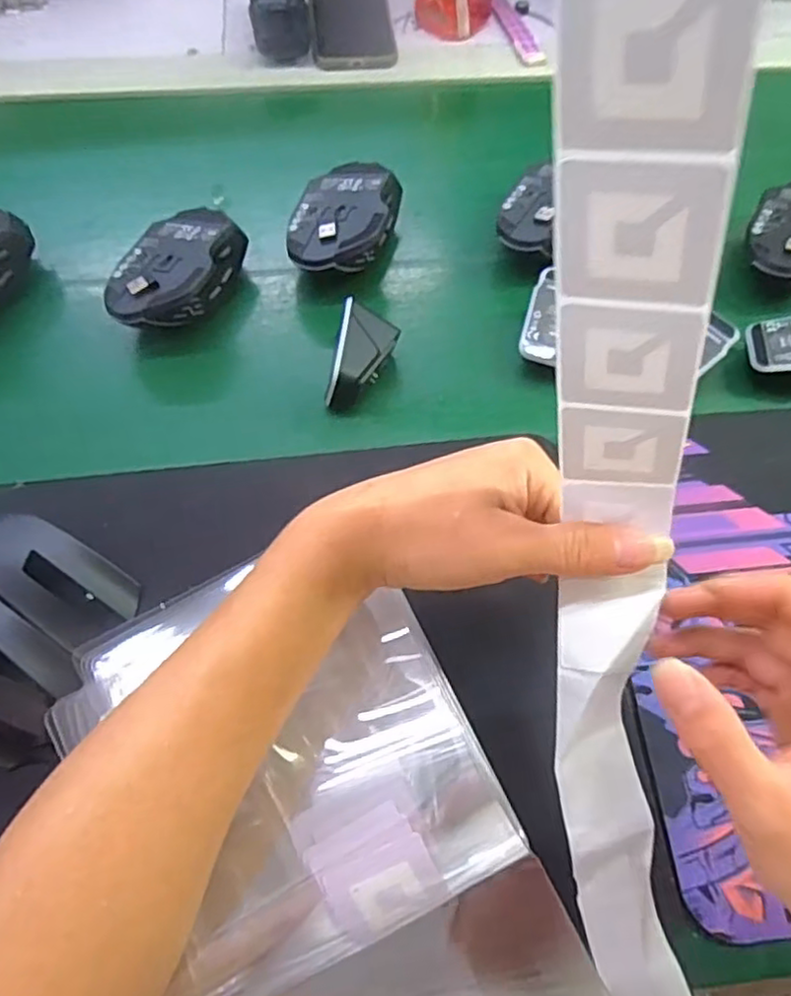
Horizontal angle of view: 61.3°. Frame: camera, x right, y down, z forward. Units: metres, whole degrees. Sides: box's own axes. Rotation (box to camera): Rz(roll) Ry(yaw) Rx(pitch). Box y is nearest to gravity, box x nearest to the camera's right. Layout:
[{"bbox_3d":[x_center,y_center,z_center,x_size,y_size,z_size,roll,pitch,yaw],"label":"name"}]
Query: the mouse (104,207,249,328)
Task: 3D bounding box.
[{"bbox_3d":[-0.159,-0.160,0.484,0.073,0.048,0.118,22,67,9],"label":"mouse"}]

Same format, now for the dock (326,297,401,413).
[{"bbox_3d":[-0.025,-0.094,0.455,0.043,0.044,0.071,11,65,4],"label":"dock"}]

